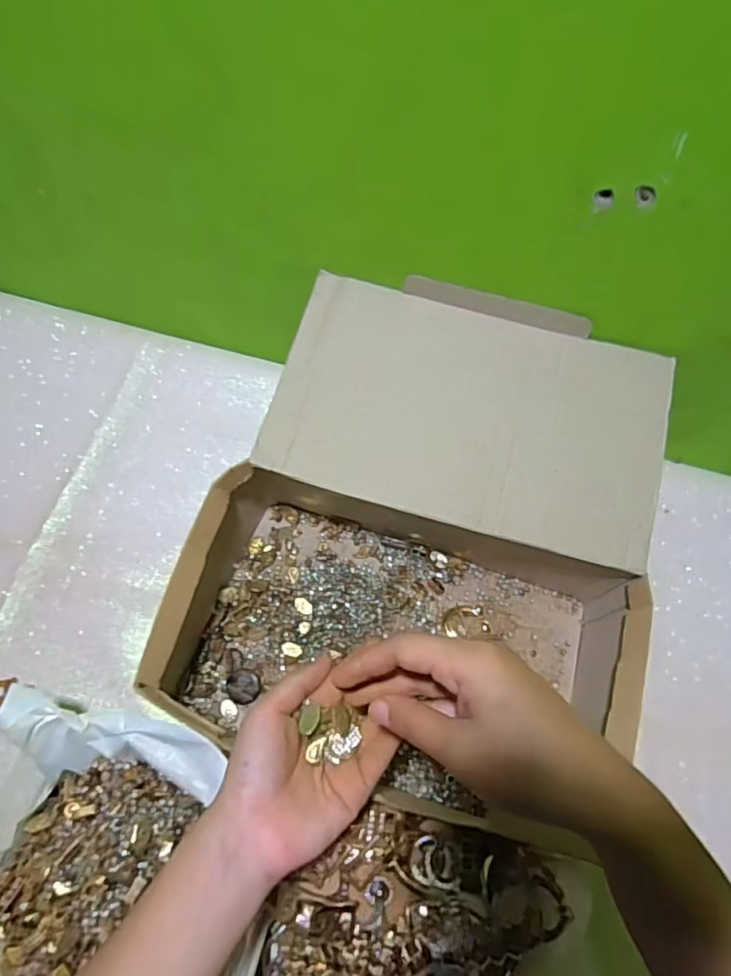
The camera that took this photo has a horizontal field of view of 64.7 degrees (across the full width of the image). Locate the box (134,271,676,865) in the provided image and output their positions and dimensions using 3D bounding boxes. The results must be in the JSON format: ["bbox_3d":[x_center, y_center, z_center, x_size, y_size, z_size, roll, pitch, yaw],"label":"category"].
[{"bbox_3d":[0.057,0.037,0.480,0.338,0.143,0.380,20,64,6],"label":"box"}]

